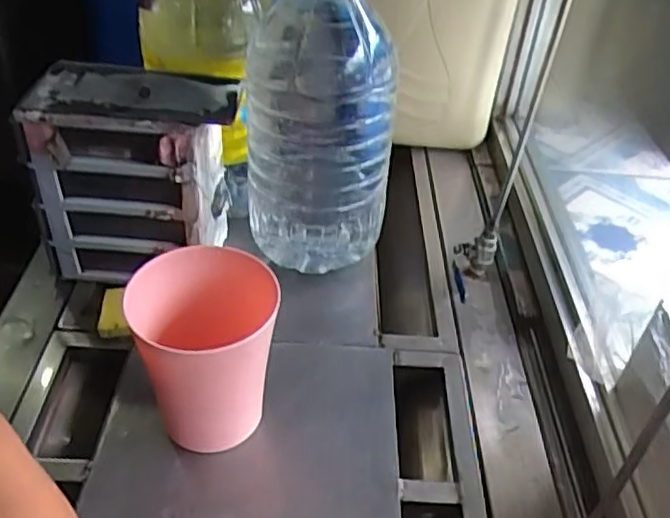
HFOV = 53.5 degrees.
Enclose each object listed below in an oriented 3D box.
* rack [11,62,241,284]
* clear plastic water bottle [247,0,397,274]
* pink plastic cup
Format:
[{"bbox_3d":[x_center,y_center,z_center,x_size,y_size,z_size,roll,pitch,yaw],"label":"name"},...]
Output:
[{"bbox_3d":[-0.249,-0.110,0.876,0.248,0.240,0.141,4,39,1],"label":"rack"},{"bbox_3d":[-0.018,-0.179,0.877,0.187,0.435,0.179,6,39,4],"label":"clear plastic water bottle"},{"bbox_3d":[-0.139,0.108,0.700,0.137,0.202,0.134,1,39,-1],"label":"pink plastic cup"}]

